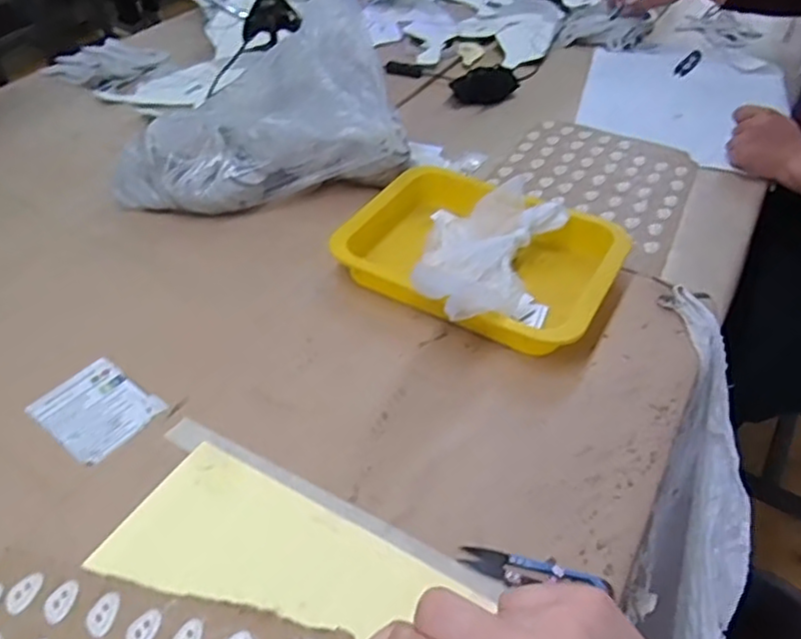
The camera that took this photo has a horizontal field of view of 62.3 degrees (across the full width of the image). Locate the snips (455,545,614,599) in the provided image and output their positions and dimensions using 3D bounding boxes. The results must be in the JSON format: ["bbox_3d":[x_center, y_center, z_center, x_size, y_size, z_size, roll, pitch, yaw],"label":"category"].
[{"bbox_3d":[0.090,0.170,0.445,0.098,0.005,0.021,11,45,10],"label":"snips"}]

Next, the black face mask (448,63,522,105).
[{"bbox_3d":[0.135,-0.373,1.036,0.108,0.036,0.050,-12,45,-14],"label":"black face mask"}]

